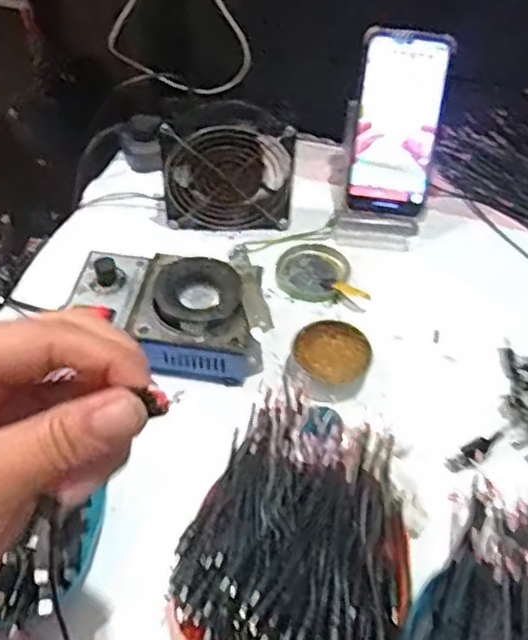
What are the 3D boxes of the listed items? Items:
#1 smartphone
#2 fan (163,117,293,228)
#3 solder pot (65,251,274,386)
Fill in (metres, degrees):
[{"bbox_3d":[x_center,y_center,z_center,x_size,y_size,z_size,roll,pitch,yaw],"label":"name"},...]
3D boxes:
[{"bbox_3d":[0.125,-0.181,0.636,0.074,0.164,0.011,10,12,7],"label":"smartphone"},{"bbox_3d":[-0.034,-0.140,0.630,0.118,0.110,0.050,-2,51,-3],"label":"fan"},{"bbox_3d":[-0.074,-0.005,0.552,0.149,0.057,0.101,1,51,0],"label":"solder pot"}]

